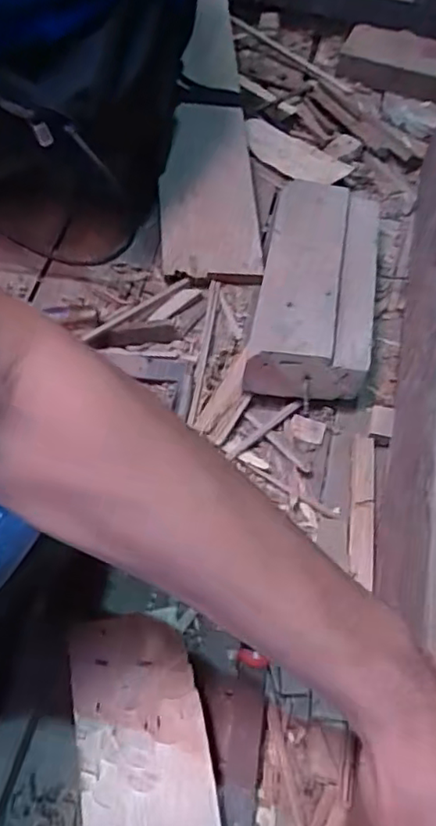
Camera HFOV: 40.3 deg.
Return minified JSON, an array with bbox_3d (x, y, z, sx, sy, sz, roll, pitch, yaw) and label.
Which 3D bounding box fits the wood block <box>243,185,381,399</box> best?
[{"bbox_3d":[0.099,-0.133,0.575,0.119,0.072,0.249,10,60,5],"label":"wood block"}]

